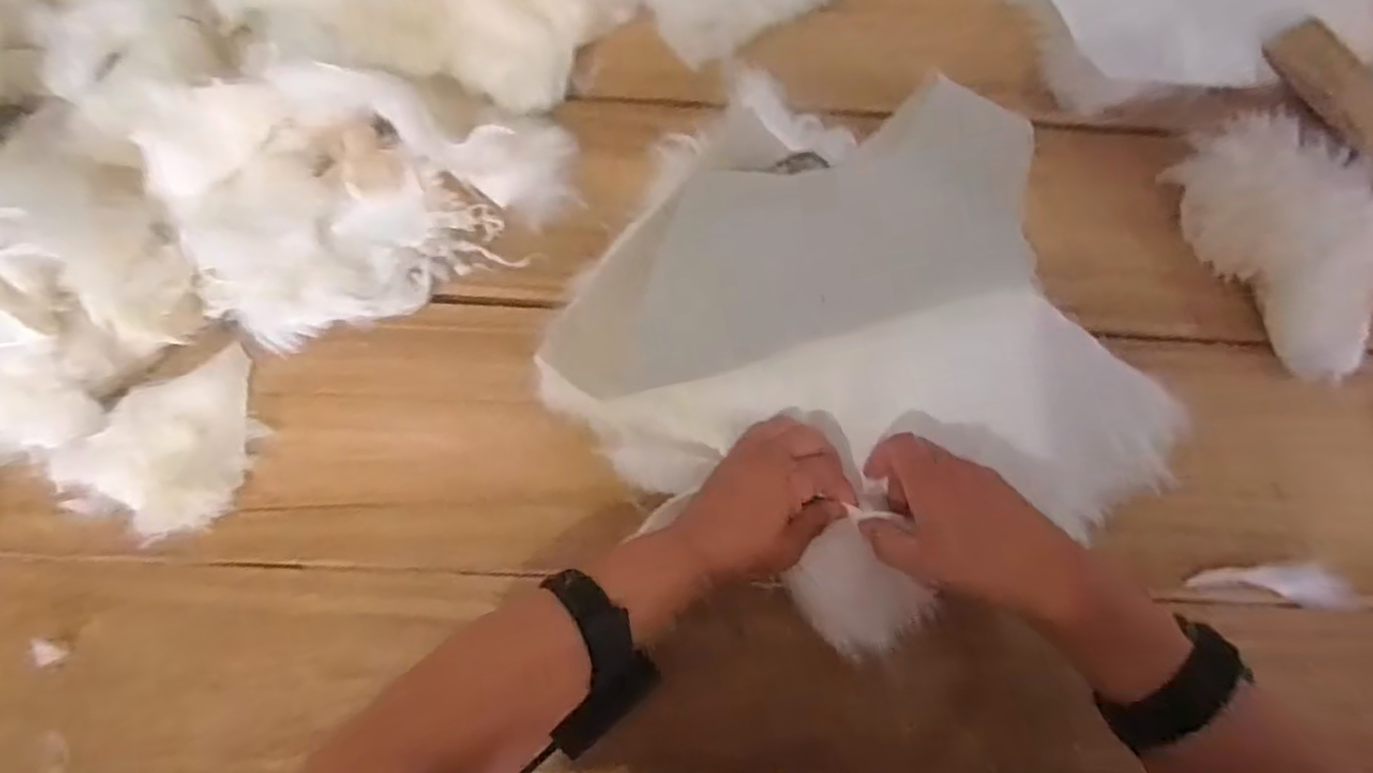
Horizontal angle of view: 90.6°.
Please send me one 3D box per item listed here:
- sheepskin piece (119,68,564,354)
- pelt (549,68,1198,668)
[{"bbox_3d":[-0.221,-0.148,0.472,0.274,0.083,0.167,-21,80,-6],"label":"sheepskin piece"},{"bbox_3d":[0.141,-0.042,0.483,0.388,0.029,0.389,31,79,5],"label":"pelt"}]

